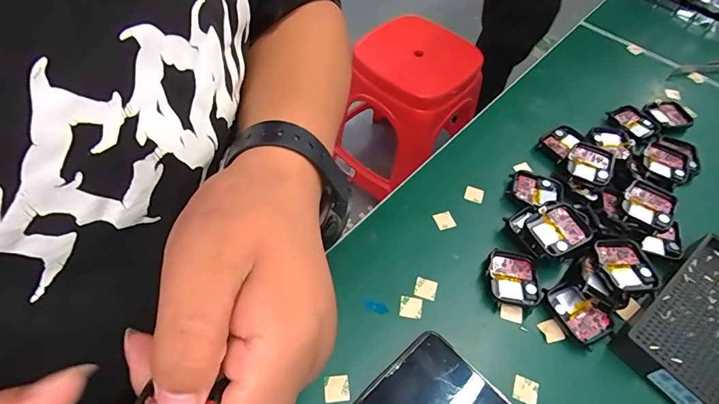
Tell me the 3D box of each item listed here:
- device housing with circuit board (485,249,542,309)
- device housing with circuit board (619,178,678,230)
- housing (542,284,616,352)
[{"bbox_3d":[0.114,0.058,0.313,0.038,0.013,0.043,4,53,-2],"label":"device housing with circuit board"},{"bbox_3d":[0.229,0.002,0.328,0.038,0.007,0.043,36,58,20],"label":"device housing with circuit board"},{"bbox_3d":[0.156,0.081,0.299,0.034,0.009,0.044,-28,60,-23],"label":"housing"}]

